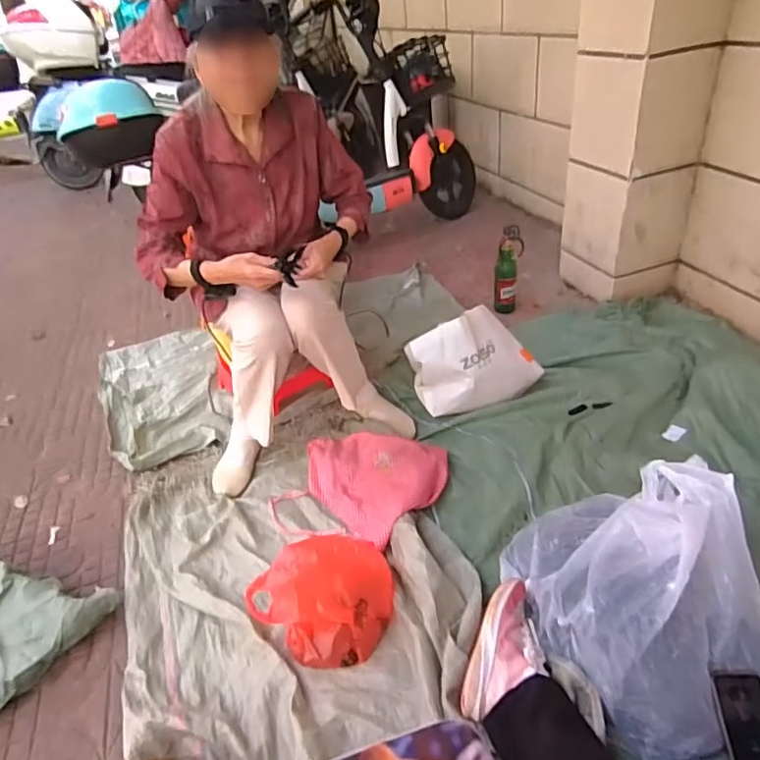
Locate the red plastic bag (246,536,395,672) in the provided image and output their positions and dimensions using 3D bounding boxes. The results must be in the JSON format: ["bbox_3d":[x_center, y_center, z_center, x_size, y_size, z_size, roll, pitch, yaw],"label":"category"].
[{"bbox_3d":[-0.103,0.392,1.014,0.249,0.148,0.175,-8,36,-2],"label":"red plastic bag"}]

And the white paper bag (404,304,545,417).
[{"bbox_3d":[0.247,-0.044,1.453,0.305,0.237,0.156,-19,36,-16],"label":"white paper bag"}]

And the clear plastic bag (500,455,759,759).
[{"bbox_3d":[0.446,0.336,0.927,0.373,0.162,0.423,-12,35,-7],"label":"clear plastic bag"}]

